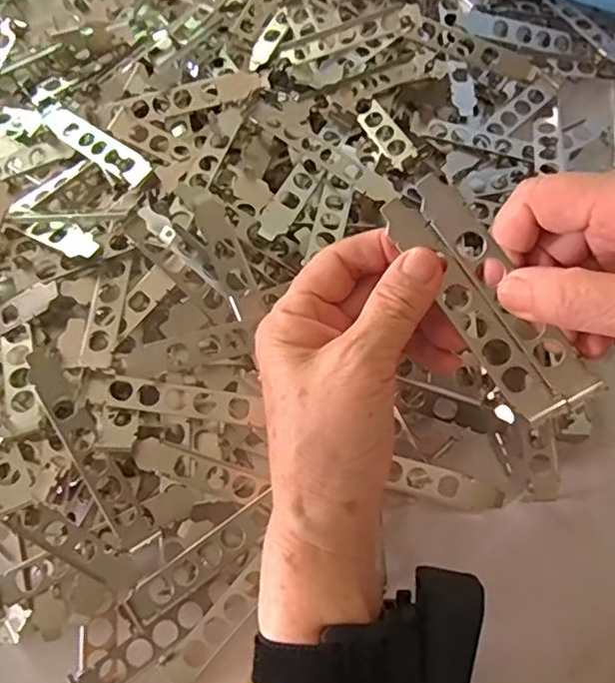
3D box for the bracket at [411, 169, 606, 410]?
[{"bbox_3d":[0.089,-0.024,0.274,0.019,0.005,0.120,-37,91,27],"label":"bracket"}]

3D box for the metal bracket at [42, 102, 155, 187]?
[{"bbox_3d":[-0.143,-0.133,0.404,0.116,0.007,0.020,36,74,27],"label":"metal bracket"}]

